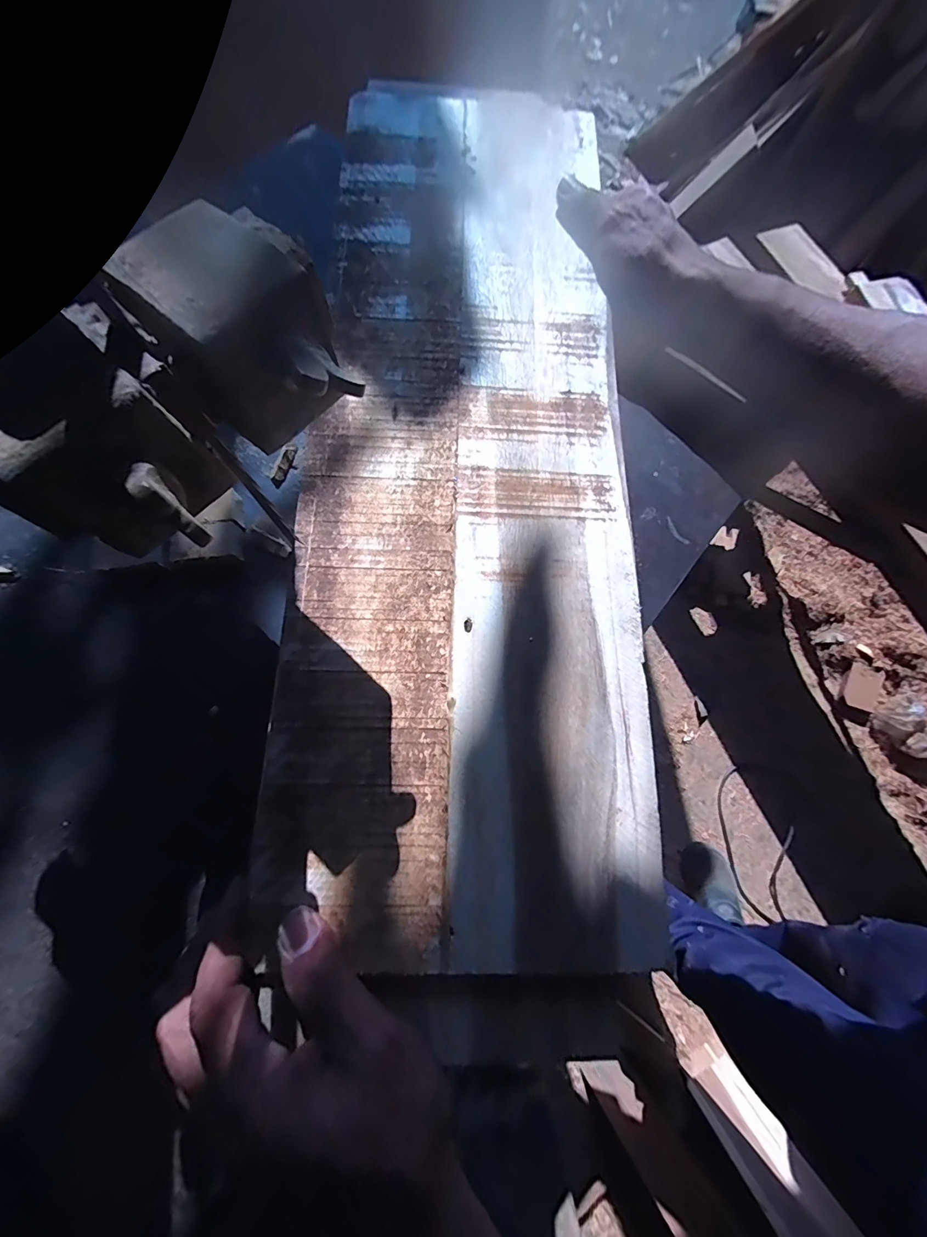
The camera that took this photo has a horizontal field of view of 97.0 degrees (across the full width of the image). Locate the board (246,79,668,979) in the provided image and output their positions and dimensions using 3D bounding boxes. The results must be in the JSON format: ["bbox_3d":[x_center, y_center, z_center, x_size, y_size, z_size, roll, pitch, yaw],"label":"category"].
[{"bbox_3d":[0.003,-0.126,0.260,0.190,0.012,0.583,0,75,1],"label":"board"}]

